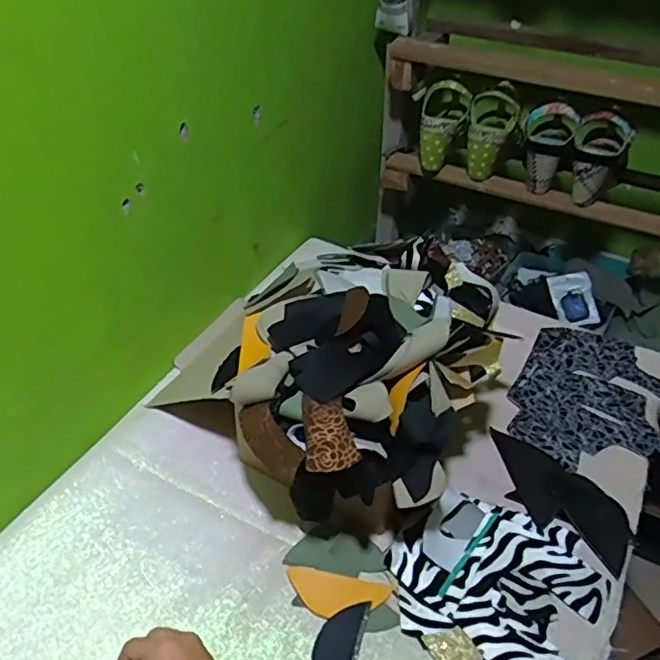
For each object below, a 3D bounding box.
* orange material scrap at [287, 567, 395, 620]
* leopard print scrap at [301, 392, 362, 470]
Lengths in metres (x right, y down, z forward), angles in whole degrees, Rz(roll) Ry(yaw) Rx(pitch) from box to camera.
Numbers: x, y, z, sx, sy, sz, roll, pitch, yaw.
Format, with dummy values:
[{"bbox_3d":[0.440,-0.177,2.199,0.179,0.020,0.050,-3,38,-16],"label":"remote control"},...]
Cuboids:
[{"bbox_3d":[0.008,0.268,0.618,0.105,0.006,0.043,7,42,6],"label":"orange material scrap"},{"bbox_3d":[0.000,0.097,0.586,0.048,0.007,0.084,-7,46,1],"label":"leopard print scrap"}]

